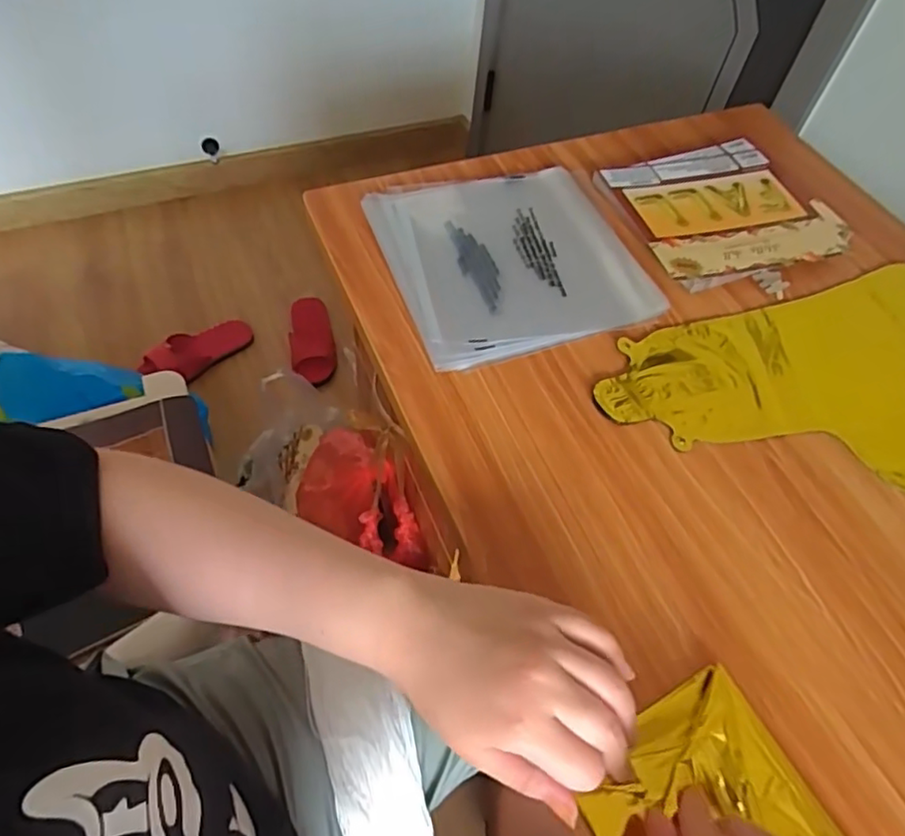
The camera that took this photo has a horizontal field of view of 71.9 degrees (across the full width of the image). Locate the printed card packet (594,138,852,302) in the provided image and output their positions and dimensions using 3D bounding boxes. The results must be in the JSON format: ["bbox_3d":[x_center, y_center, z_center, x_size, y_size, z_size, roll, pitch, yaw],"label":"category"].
[{"bbox_3d":[0.258,-0.191,0.595,0.193,0.018,0.179,-17,59,-15],"label":"printed card packet"}]

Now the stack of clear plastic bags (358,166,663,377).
[{"bbox_3d":[0.049,-0.144,0.548,0.203,0.017,0.209,-14,58,-13],"label":"stack of clear plastic bags"}]

